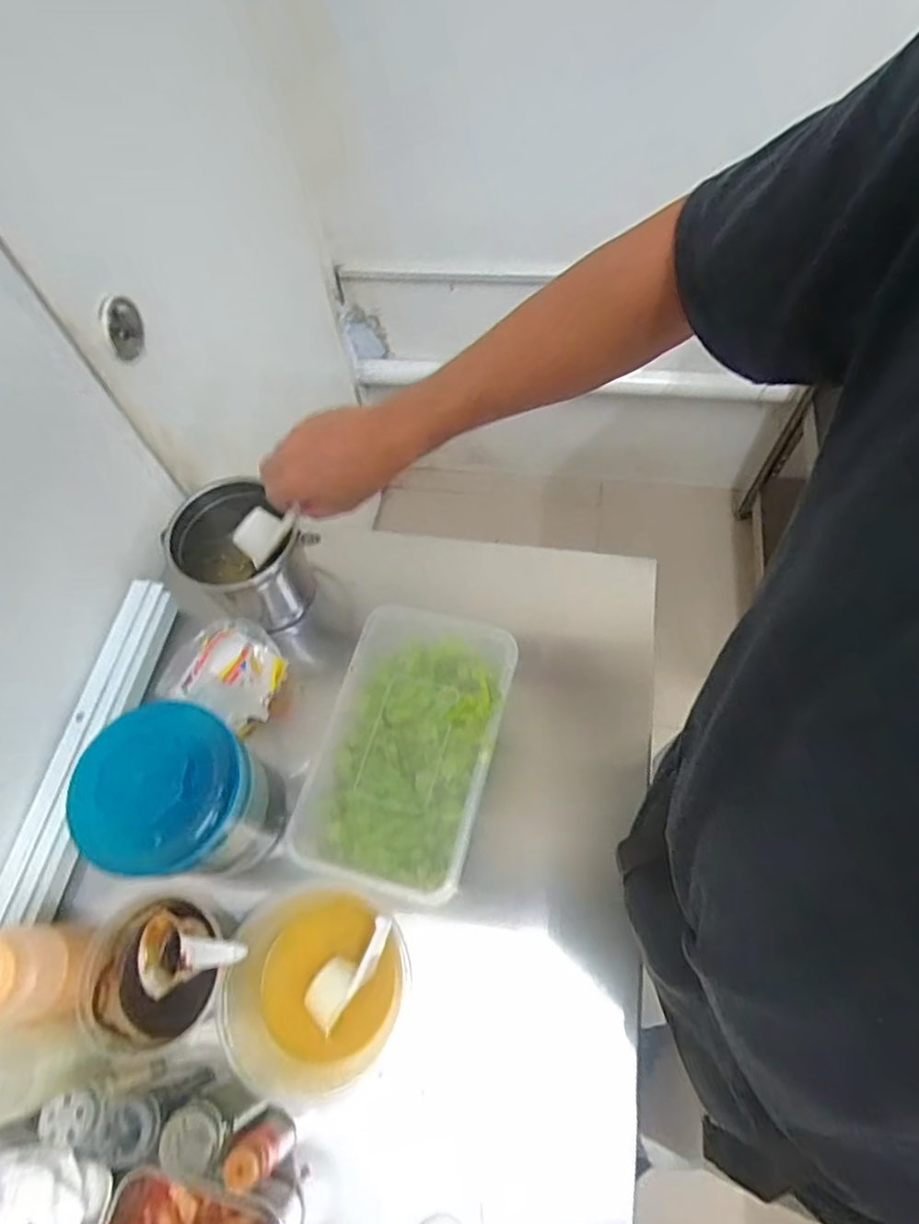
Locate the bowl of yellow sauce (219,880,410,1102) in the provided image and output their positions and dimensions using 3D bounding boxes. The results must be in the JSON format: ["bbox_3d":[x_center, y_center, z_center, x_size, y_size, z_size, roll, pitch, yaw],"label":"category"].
[{"bbox_3d":[-0.118,0.302,0.521,0.153,0.081,0.149,-1,65,2],"label":"bowl of yellow sauce"}]

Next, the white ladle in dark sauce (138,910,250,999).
[{"bbox_3d":[-0.215,0.277,0.517,0.123,0.038,0.059,-20,60,32],"label":"white ladle in dark sauce"}]

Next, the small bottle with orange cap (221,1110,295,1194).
[{"bbox_3d":[-0.150,0.406,0.478,0.034,0.069,0.030,-38,69,-14],"label":"small bottle with orange cap"}]

